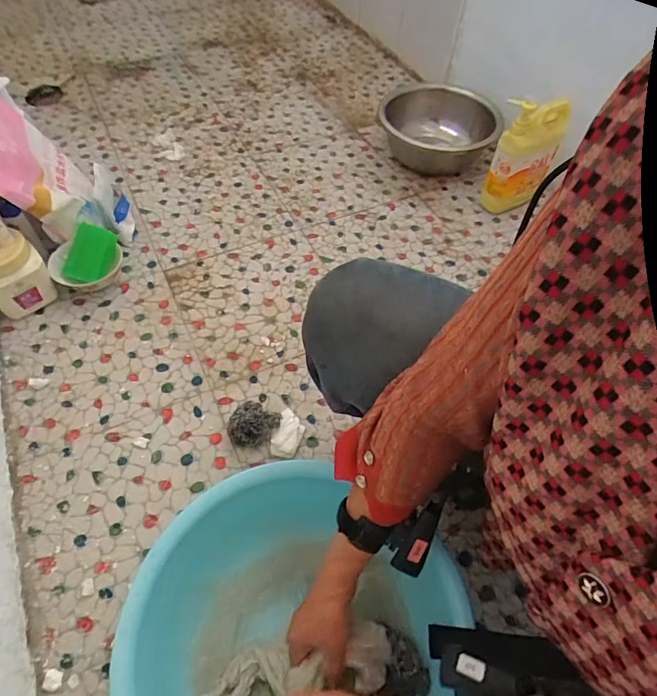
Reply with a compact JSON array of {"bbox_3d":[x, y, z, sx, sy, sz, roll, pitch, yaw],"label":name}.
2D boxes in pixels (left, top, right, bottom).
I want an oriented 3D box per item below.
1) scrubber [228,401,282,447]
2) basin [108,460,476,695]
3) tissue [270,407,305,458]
[{"bbox_3d":[-0.115,0.118,0.693,0.064,0.046,0.065,25,58,13],"label":"scrubber"},{"bbox_3d":[-0.042,0.327,0.510,0.343,0.116,0.324,2,56,-2],"label":"basin"},{"bbox_3d":[-0.060,0.130,0.701,0.041,0.017,0.078,12,56,5],"label":"tissue"}]

